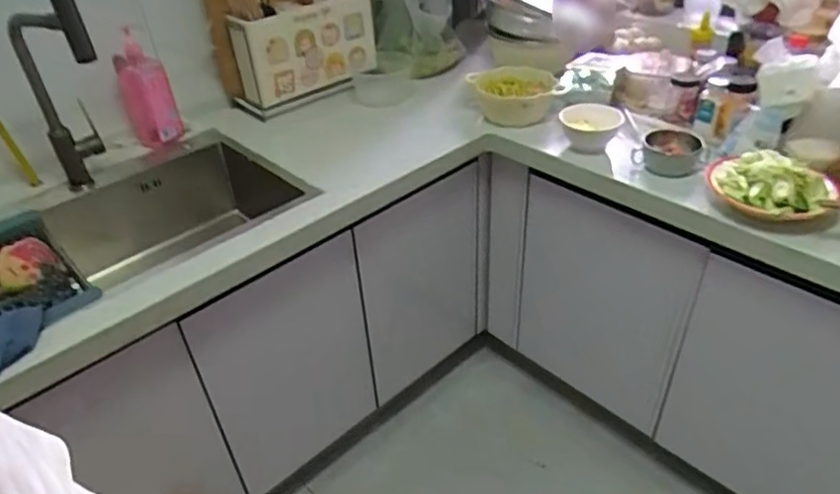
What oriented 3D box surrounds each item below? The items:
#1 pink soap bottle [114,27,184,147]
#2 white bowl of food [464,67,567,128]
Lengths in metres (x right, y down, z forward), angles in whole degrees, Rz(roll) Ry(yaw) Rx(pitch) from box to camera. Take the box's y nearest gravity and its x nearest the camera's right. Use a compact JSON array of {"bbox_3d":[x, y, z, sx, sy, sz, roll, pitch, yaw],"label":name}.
[{"bbox_3d":[-0.581,-0.332,1.272,0.097,0.251,0.080,-23,42,-22],"label":"pink soap bottle"},{"bbox_3d":[0.228,-0.363,1.433,0.213,0.104,0.177,-6,38,-2],"label":"white bowl of food"}]

